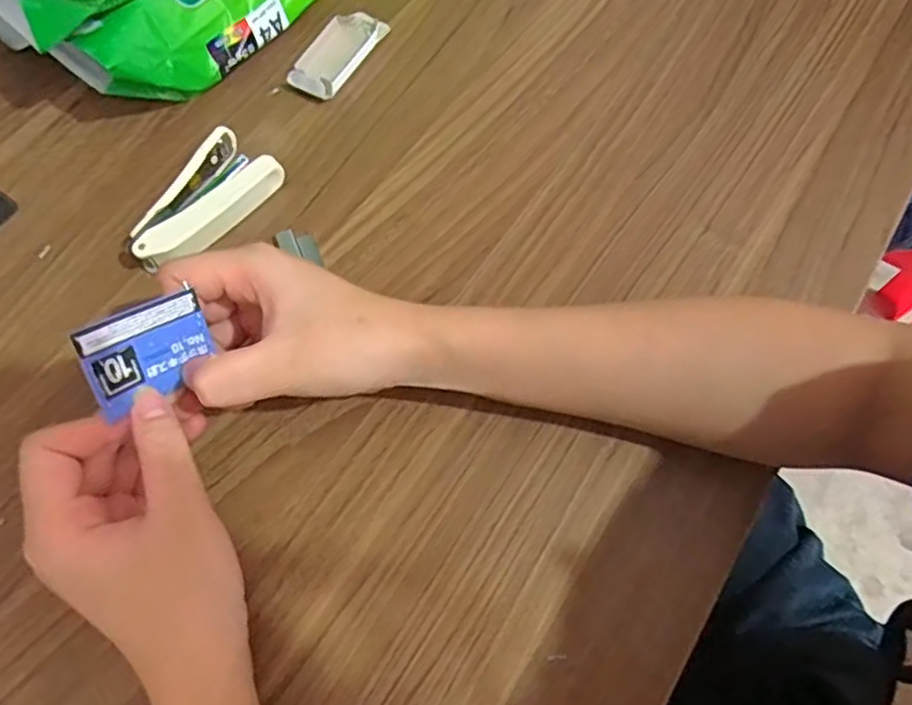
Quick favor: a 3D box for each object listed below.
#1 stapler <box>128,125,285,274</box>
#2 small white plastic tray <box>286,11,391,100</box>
[{"bbox_3d":[-0.143,-0.083,0.370,0.044,0.018,0.090,32,70,12],"label":"stapler"},{"bbox_3d":[-0.077,-0.193,0.421,0.034,0.008,0.077,27,69,10],"label":"small white plastic tray"}]

